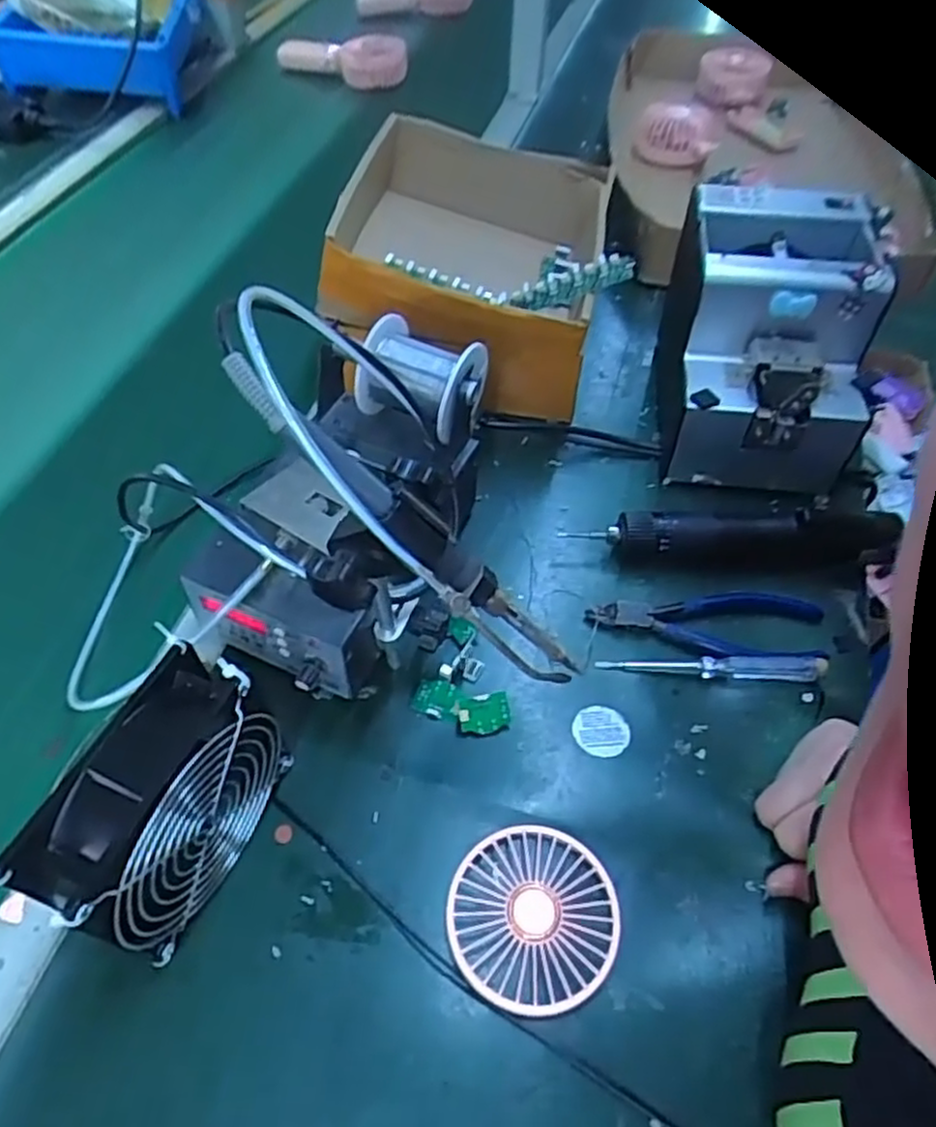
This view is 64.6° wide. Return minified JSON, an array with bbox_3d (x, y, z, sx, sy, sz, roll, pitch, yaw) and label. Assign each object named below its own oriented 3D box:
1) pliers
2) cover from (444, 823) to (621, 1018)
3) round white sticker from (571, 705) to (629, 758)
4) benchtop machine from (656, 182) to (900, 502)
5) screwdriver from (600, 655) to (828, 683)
[{"bbox_3d":[0.163,0.042,0.493,0.152,0.016,0.058,2,52,0],"label":"pliers"},{"bbox_3d":[0.034,0.183,0.386,0.084,0.016,0.086,15,53,11],"label":"cover"},{"bbox_3d":[0.082,0.103,0.454,0.033,0.004,0.033,29,55,20],"label":"round white sticker"},{"bbox_3d":[0.227,-0.185,0.570,0.121,0.144,0.205,7,52,4],"label":"benchtop machine"},{"bbox_3d":[0.154,0.065,0.469,0.137,0.017,0.013,4,52,2],"label":"screwdriver"}]

